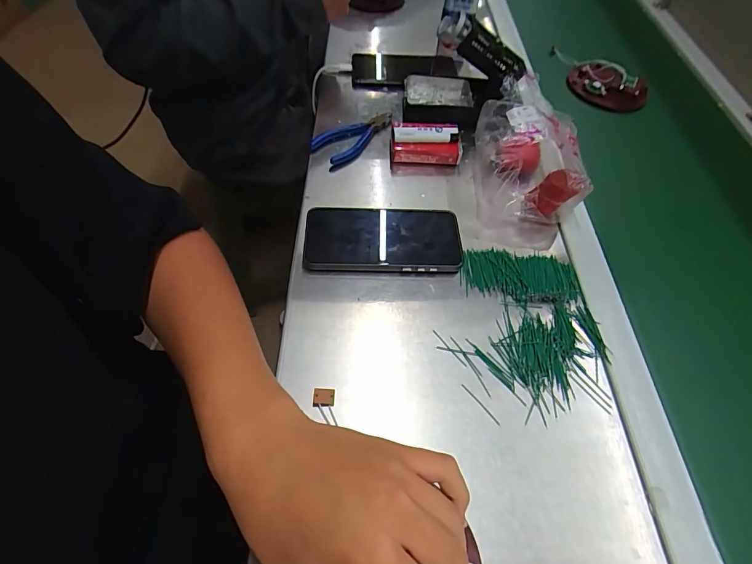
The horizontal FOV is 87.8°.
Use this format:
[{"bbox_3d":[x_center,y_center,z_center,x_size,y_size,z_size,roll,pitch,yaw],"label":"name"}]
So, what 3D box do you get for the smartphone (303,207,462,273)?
[{"bbox_3d":[0.008,-0.048,0.416,0.161,0.013,0.081,2,56,-2],"label":"smartphone"}]

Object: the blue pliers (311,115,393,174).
[{"bbox_3d":[-0.029,-0.191,0.512,0.045,0.023,0.120,34,61,16],"label":"blue pliers"}]

